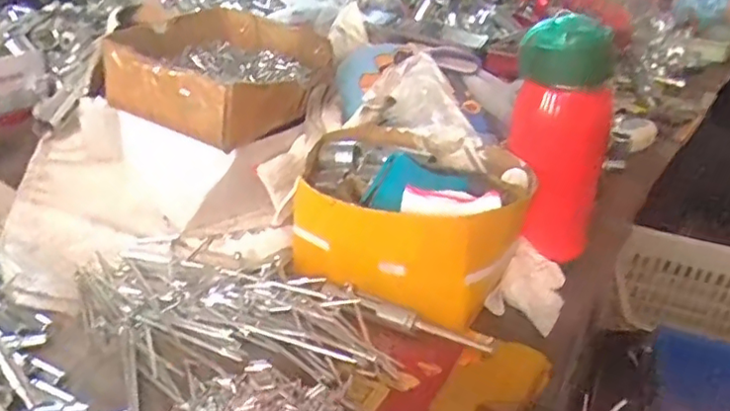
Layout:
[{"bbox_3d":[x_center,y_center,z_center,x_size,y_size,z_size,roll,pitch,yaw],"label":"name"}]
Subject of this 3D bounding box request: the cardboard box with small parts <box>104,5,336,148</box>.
[{"bbox_3d":[-0.131,-0.127,0.580,0.174,0.058,0.174,21,33,24],"label":"cardboard box with small parts"}]

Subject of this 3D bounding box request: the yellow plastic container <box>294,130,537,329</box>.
[{"bbox_3d":[0.035,0.010,0.498,0.174,0.094,0.141,12,30,10],"label":"yellow plastic container"}]

